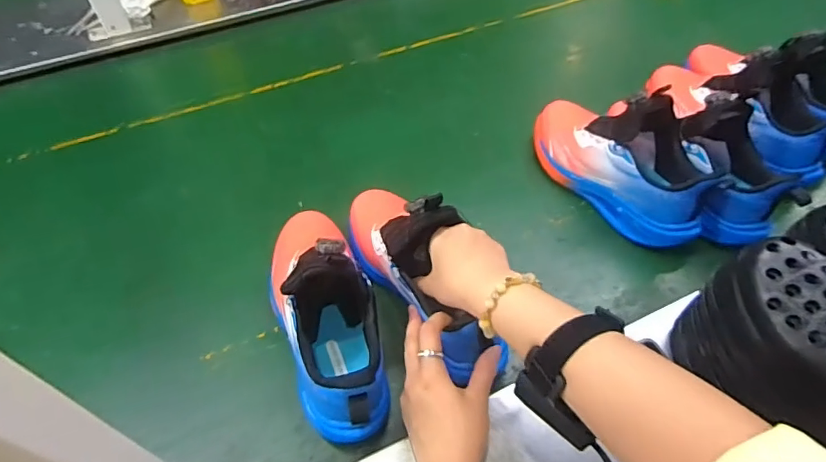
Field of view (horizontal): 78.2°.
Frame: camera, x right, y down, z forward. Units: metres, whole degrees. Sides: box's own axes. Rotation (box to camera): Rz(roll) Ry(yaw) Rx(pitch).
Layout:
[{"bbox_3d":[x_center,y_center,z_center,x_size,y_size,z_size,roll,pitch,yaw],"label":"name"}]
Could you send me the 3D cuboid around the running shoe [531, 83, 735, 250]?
[{"bbox_3d":[0.255,-0.098,0.625,0.099,0.143,0.239,-30,57,-21],"label":"running shoe"}]

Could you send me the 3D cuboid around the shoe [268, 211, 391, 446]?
[{"bbox_3d":[-0.087,0.060,0.492,0.083,0.127,0.257,-15,53,-11],"label":"shoe"}]

